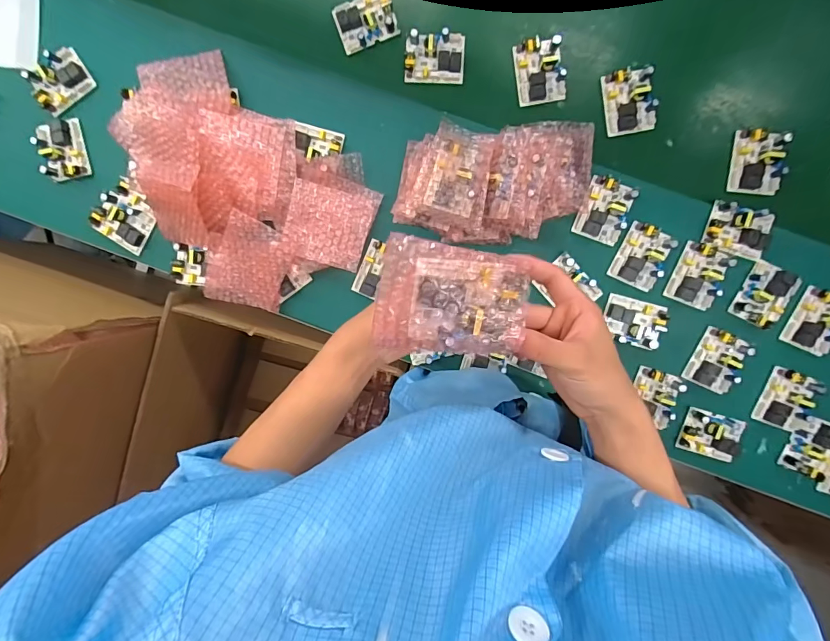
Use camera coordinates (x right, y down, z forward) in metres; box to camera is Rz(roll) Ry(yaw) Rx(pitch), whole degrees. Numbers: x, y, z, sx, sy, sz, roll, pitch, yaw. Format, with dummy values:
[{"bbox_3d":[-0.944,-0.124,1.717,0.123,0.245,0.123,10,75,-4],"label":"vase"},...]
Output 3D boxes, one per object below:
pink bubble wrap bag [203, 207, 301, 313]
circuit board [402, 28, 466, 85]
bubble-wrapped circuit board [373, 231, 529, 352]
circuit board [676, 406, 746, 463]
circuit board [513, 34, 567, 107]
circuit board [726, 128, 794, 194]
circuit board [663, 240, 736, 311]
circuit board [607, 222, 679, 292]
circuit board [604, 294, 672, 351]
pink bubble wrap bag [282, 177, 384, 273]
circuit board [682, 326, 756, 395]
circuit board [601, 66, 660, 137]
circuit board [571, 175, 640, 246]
[{"bbox_3d":[-0.238,-0.080,0.605,0.115,0.017,0.132,24,112,2],"label":"pink bubble wrap bag"},{"bbox_3d":[0.027,-0.365,0.586,0.081,0.017,0.063,4,94,2],"label":"circuit board"},{"bbox_3d":[0.027,-0.013,0.316,0.108,0.029,0.084,8,103,-11],"label":"bubble-wrapped circuit board"},{"bbox_3d":[0.428,0.165,0.603,0.086,0.014,0.062,15,94,2],"label":"circuit board"},{"bbox_3d":[0.172,-0.342,0.579,0.063,0.023,0.080,-8,93,3],"label":"circuit board"},{"bbox_3d":[0.467,-0.215,0.575,0.061,0.018,0.083,5,94,2],"label":"circuit board"},{"bbox_3d":[0.390,-0.063,0.579,0.064,0.019,0.084,24,94,1],"label":"circuit board"},{"bbox_3d":[0.315,-0.087,0.585,0.063,0.022,0.077,24,94,1],"label":"circuit board"},{"bbox_3d":[0.306,0.002,0.591,0.080,0.014,0.064,15,94,2],"label":"circuit board"},{"bbox_3d":[-0.118,-0.138,0.592,0.113,0.020,0.116,17,94,1],"label":"pink bubble wrap bag"},{"bbox_3d":[0.424,0.057,0.589,0.063,0.016,0.081,25,94,1],"label":"circuit board"},{"bbox_3d":[0.293,-0.299,0.576,0.063,0.023,0.082,-9,93,3],"label":"circuit board"},{"bbox_3d":[0.260,-0.151,0.580,0.061,0.033,0.079,21,94,1],"label":"circuit board"}]

